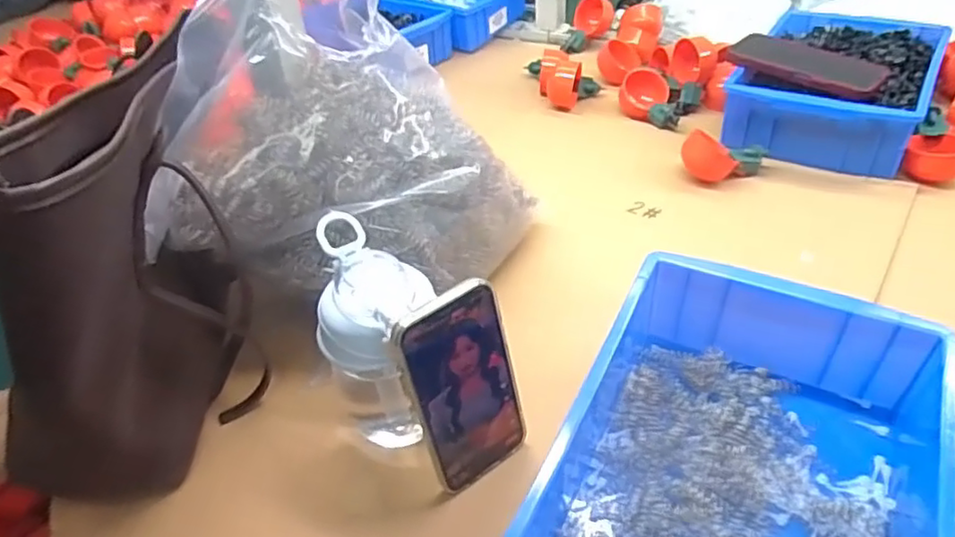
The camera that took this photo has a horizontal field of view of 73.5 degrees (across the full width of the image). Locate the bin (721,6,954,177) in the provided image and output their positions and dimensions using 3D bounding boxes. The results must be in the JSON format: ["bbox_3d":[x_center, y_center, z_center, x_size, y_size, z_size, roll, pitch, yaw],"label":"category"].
[{"bbox_3d":[0.447,-0.236,0.799,0.198,0.073,0.306,21,47,27],"label":"bin"}]

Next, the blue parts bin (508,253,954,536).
[{"bbox_3d":[0.156,0.132,0.390,0.206,0.083,0.287,17,45,23],"label":"blue parts bin"}]

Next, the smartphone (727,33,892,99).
[{"bbox_3d":[0.391,-0.244,0.762,0.085,0.015,0.177,-36,49,-29],"label":"smartphone"}]

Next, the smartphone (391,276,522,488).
[{"bbox_3d":[-0.007,0.080,0.420,0.074,0.145,0.007,-30,35,-24],"label":"smartphone"}]

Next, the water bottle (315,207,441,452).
[{"bbox_3d":[-0.067,0.057,0.449,0.078,0.148,0.118,-14,42,-11],"label":"water bottle"}]

